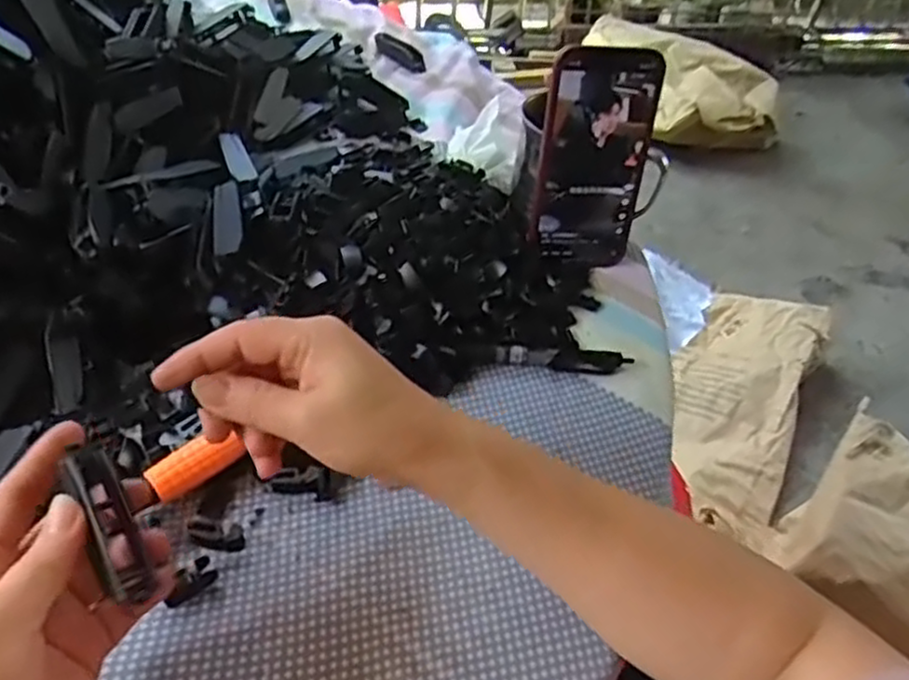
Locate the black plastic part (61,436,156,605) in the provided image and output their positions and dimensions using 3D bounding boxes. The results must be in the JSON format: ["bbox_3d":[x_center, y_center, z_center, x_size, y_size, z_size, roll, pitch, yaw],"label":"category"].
[{"bbox_3d":[-0.141,0.072,0.300,0.017,0.017,0.069,-27,73,-29],"label":"black plastic part"}]

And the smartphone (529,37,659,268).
[{"bbox_3d":[0.098,-0.127,0.522,0.073,0.152,0.014,1,32,-9],"label":"smartphone"}]

